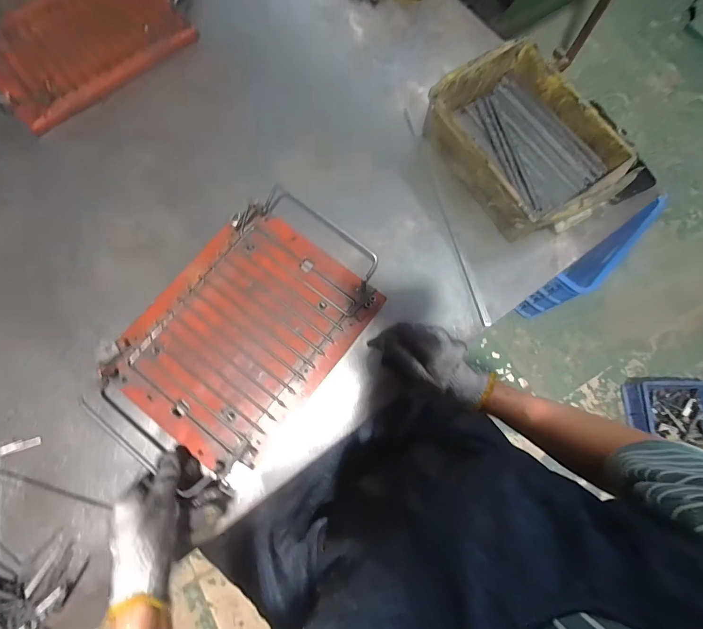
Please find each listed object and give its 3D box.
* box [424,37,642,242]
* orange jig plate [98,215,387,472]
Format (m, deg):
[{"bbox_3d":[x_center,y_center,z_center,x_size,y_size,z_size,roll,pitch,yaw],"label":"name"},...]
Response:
[{"bbox_3d":[0.238,-0.238,0.503,0.179,0.079,0.251,-30,78,-8],"label":"box"},{"bbox_3d":[-0.138,0.022,0.461,0.227,0.016,0.303,38,78,8],"label":"orange jig plate"}]

